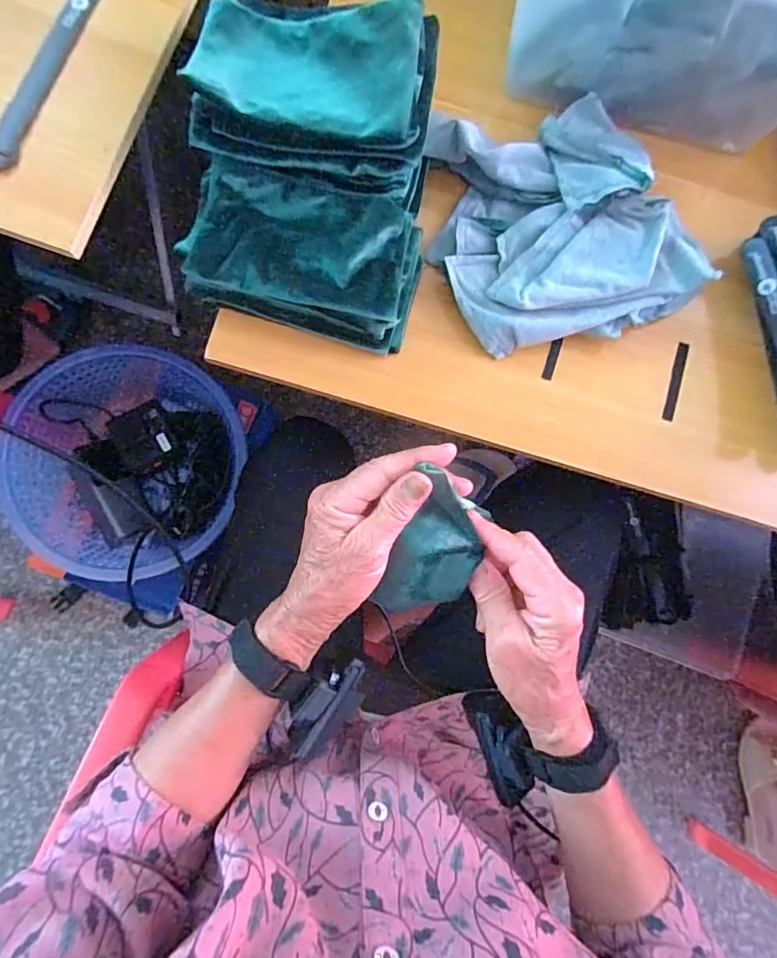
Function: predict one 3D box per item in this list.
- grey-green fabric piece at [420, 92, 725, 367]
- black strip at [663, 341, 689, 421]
[{"bbox_3d":[0.148,-0.223,0.442,0.213,0.056,0.209,-20,85,-7],"label":"grey-green fabric piece"},{"bbox_3d":[0.263,-0.090,0.463,0.013,0.005,0.077,19,81,-3],"label":"black strip"}]

